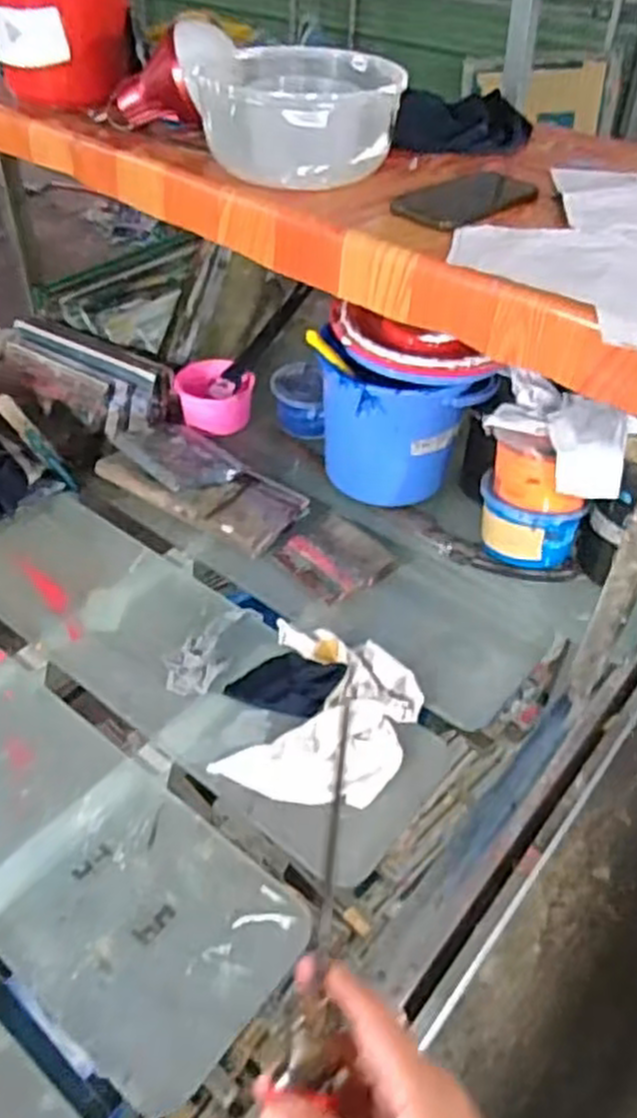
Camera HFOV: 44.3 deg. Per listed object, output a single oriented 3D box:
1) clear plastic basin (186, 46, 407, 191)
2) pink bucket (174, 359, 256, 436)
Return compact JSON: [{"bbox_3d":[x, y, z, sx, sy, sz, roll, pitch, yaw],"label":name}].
[{"bbox_3d":[-0.020,-0.487,0.862,0.208,0.090,0.209,1,44,-1],"label":"clear plastic basin"},{"bbox_3d":[-0.157,-0.248,1.191,0.119,0.072,0.097,2,43,-1],"label":"pink bucket"}]

